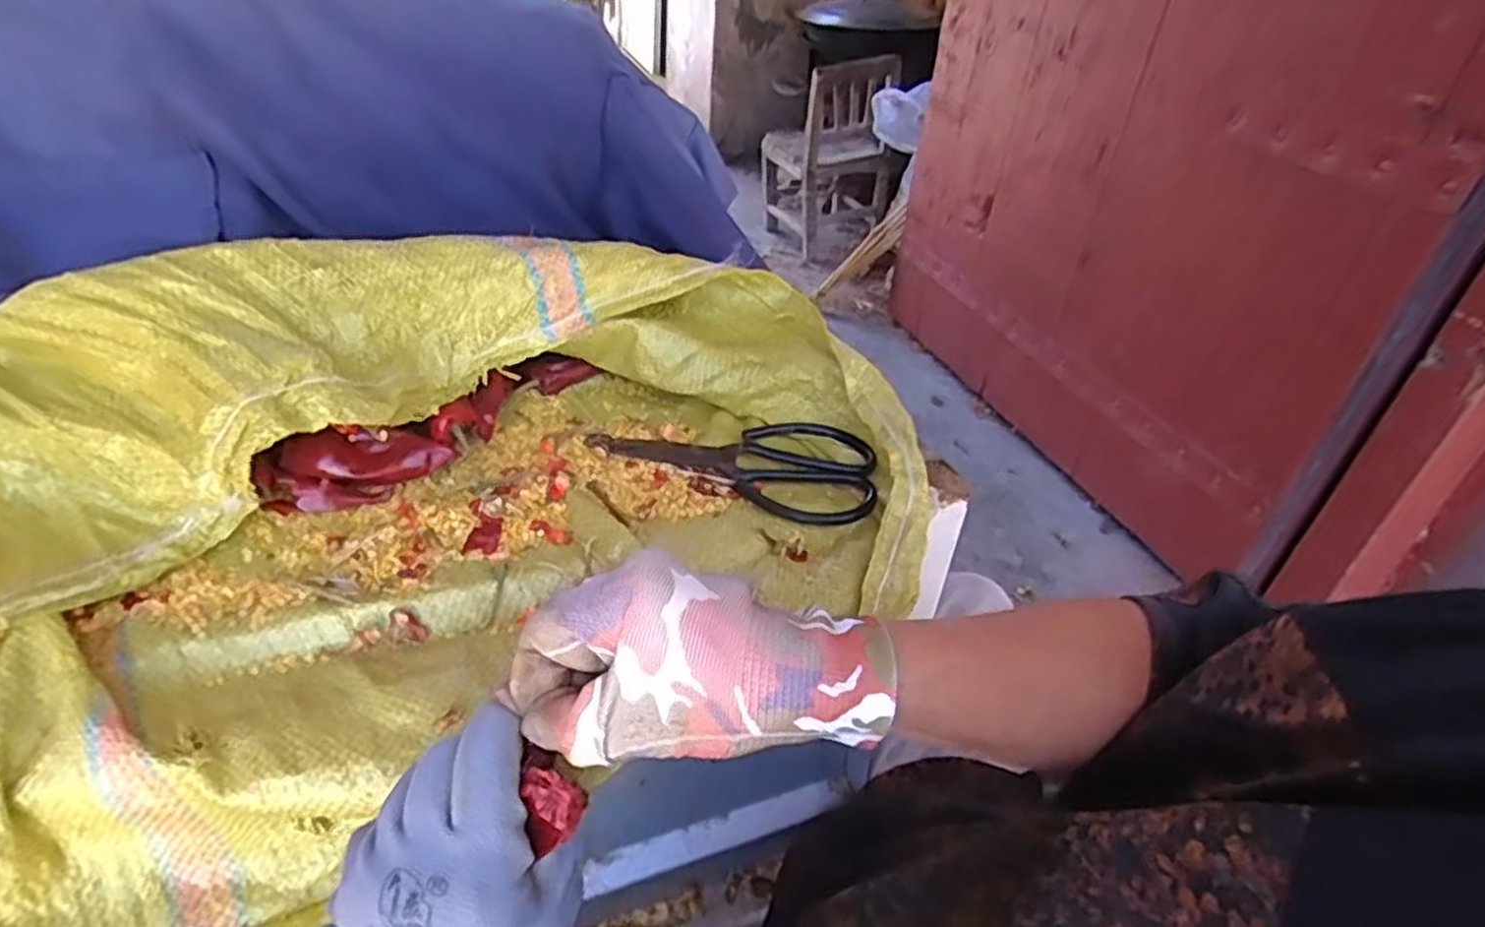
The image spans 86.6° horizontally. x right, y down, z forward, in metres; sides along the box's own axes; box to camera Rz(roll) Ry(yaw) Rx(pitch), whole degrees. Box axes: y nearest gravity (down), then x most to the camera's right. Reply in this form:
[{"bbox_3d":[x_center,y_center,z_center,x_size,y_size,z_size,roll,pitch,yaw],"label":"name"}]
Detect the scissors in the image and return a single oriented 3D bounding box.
[{"bbox_3d":[-0.003,-0.007,0.521,0.184,0.011,0.092,13,37,9],"label":"scissors"}]

